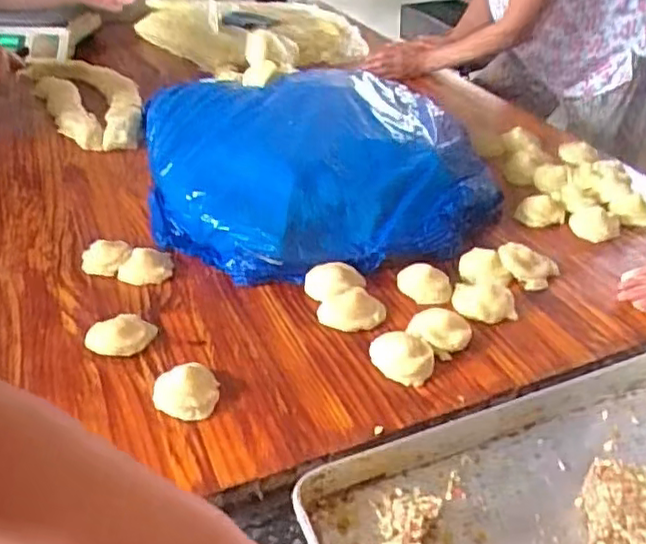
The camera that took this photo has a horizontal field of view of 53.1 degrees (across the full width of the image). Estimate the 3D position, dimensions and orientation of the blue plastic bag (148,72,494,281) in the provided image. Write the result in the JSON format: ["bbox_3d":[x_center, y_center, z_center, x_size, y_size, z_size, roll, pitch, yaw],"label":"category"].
[{"bbox_3d":[-0.020,-0.236,1.214,0.591,0.107,0.644,-9,36,-11],"label":"blue plastic bag"}]

